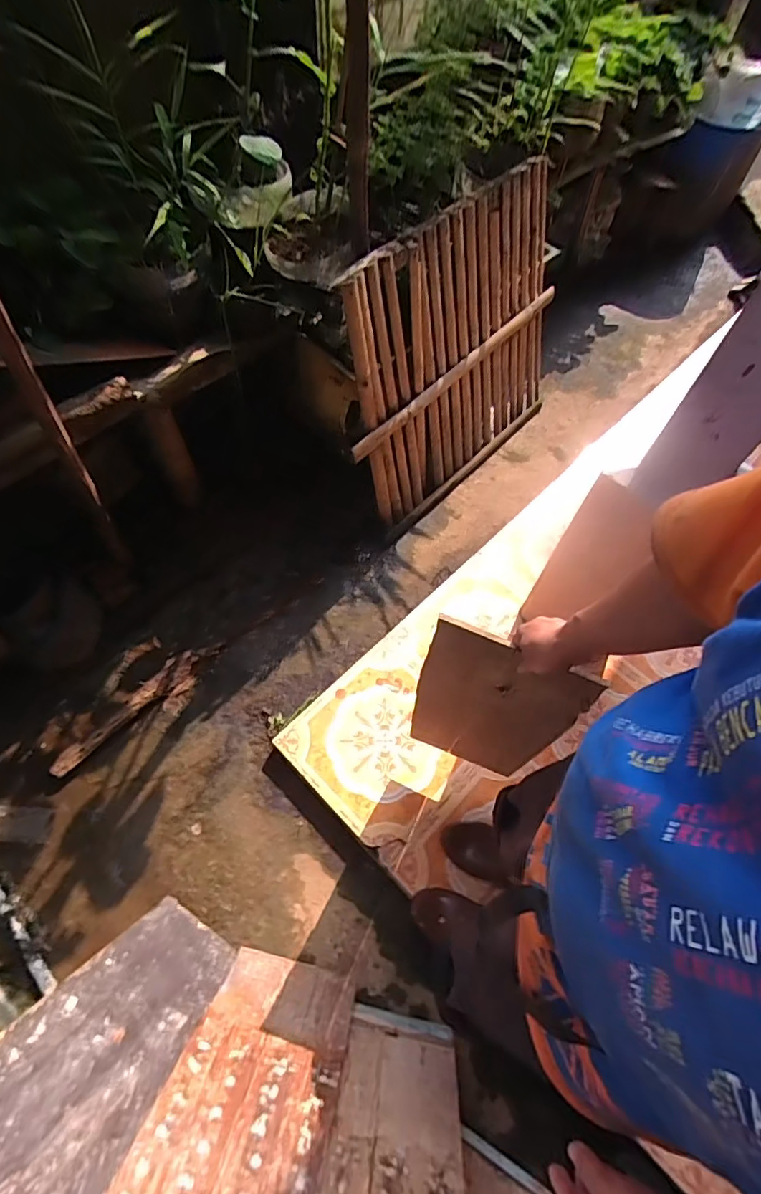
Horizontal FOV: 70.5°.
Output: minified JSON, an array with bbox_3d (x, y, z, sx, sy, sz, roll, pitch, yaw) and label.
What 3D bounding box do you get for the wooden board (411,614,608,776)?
[{"bbox_3d":[0.190,0.220,0.984,0.253,0.573,0.022,18,60,12],"label":"wooden board"}]

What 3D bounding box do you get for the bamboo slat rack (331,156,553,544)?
[{"bbox_3d":[0.238,-0.685,1.563,0.069,0.771,0.866,32,65,30],"label":"bamboo slat rack"}]

